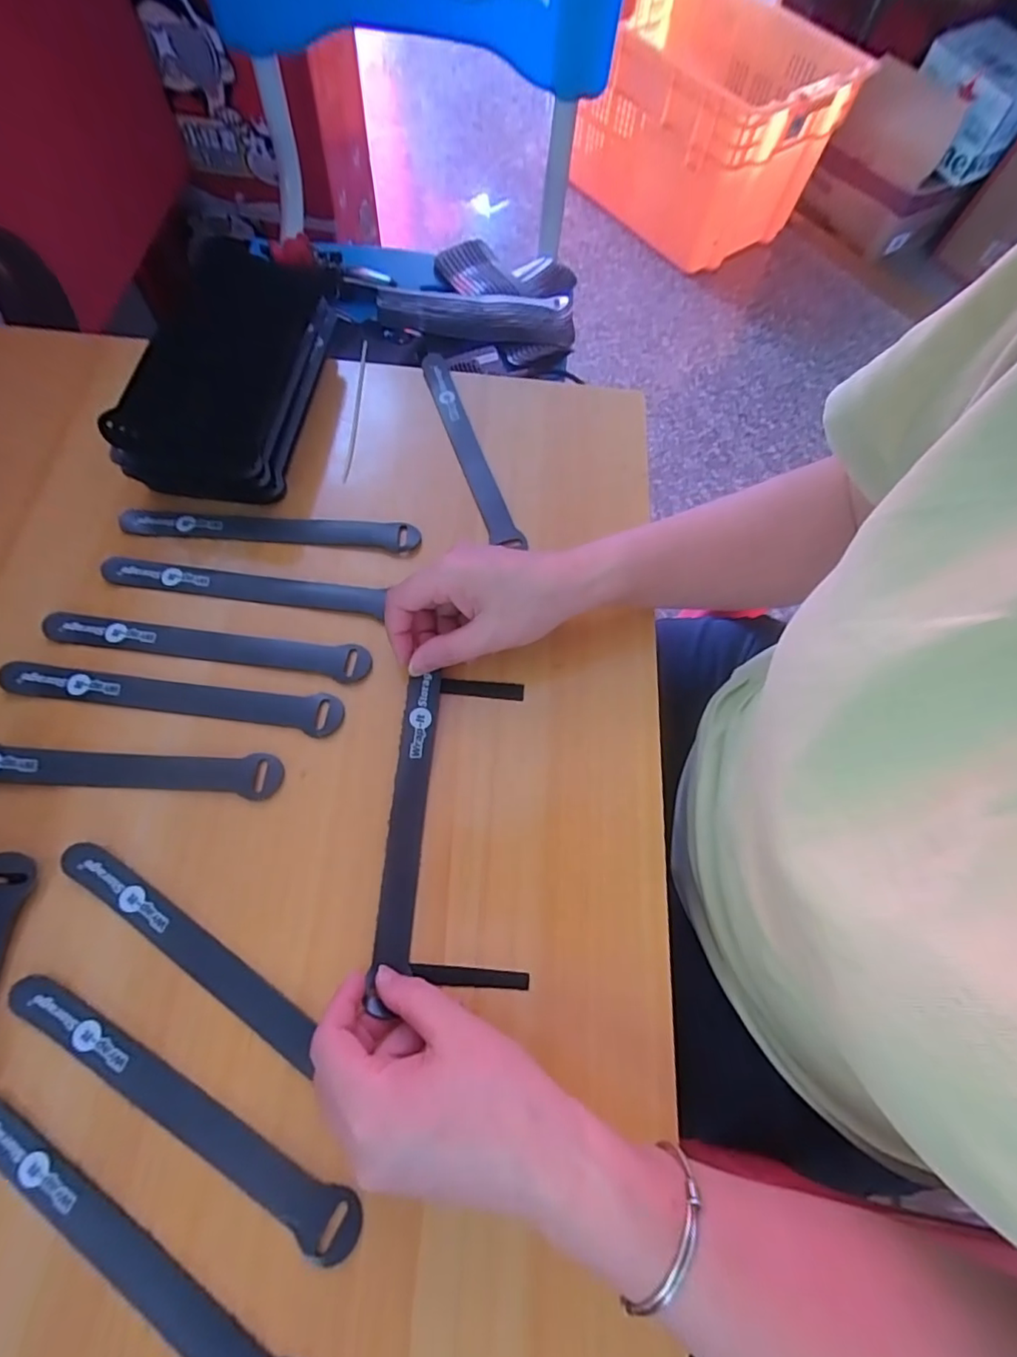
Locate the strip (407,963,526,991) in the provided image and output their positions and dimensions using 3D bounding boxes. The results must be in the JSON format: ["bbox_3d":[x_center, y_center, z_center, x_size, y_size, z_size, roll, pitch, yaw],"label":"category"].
[{"bbox_3d":[-0.020,0.157,0.293,0.060,0.005,0.009,6,68,-2],"label":"strip"}]

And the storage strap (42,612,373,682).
[{"bbox_3d":[-0.196,-0.022,0.363,0.212,0.004,0.023,8,70,2],"label":"storage strap"}]

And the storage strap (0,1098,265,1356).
[{"bbox_3d":[-0.171,0.259,0.248,0.202,0.006,0.028,31,65,10],"label":"storage strap"}]

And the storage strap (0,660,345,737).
[{"bbox_3d":[-0.207,0.011,0.345,0.210,0.005,0.024,8,72,2],"label":"storage strap"}]

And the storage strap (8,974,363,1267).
[{"bbox_3d":[-0.159,0.206,0.267,0.203,0.004,0.025,27,69,9],"label":"storage strap"}]

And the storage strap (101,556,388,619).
[{"bbox_3d":[-0.181,-0.063,0.381,0.193,0.004,0.020,7,74,2],"label":"storage strap"}]

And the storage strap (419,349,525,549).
[{"bbox_3d":[-0.032,-0.177,0.417,0.022,0.011,0.187,-17,71,-11],"label":"storage strap"}]

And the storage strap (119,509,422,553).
[{"bbox_3d":[-0.163,-0.103,0.383,0.200,0.005,0.021,5,79,1],"label":"storage strap"}]

